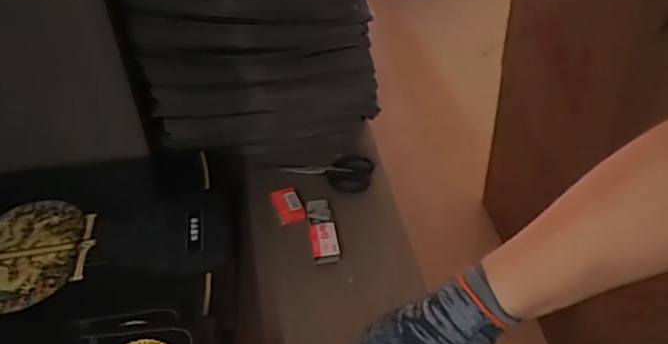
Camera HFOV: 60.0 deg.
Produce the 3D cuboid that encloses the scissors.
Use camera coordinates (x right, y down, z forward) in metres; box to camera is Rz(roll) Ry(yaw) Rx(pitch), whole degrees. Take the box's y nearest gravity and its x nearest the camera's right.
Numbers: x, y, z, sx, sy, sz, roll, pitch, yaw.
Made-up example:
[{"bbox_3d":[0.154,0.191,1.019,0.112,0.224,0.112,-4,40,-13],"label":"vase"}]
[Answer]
[{"bbox_3d":[-0.006,0.006,0.739,0.117,0.012,0.066,-7,39,-3],"label":"scissors"}]

